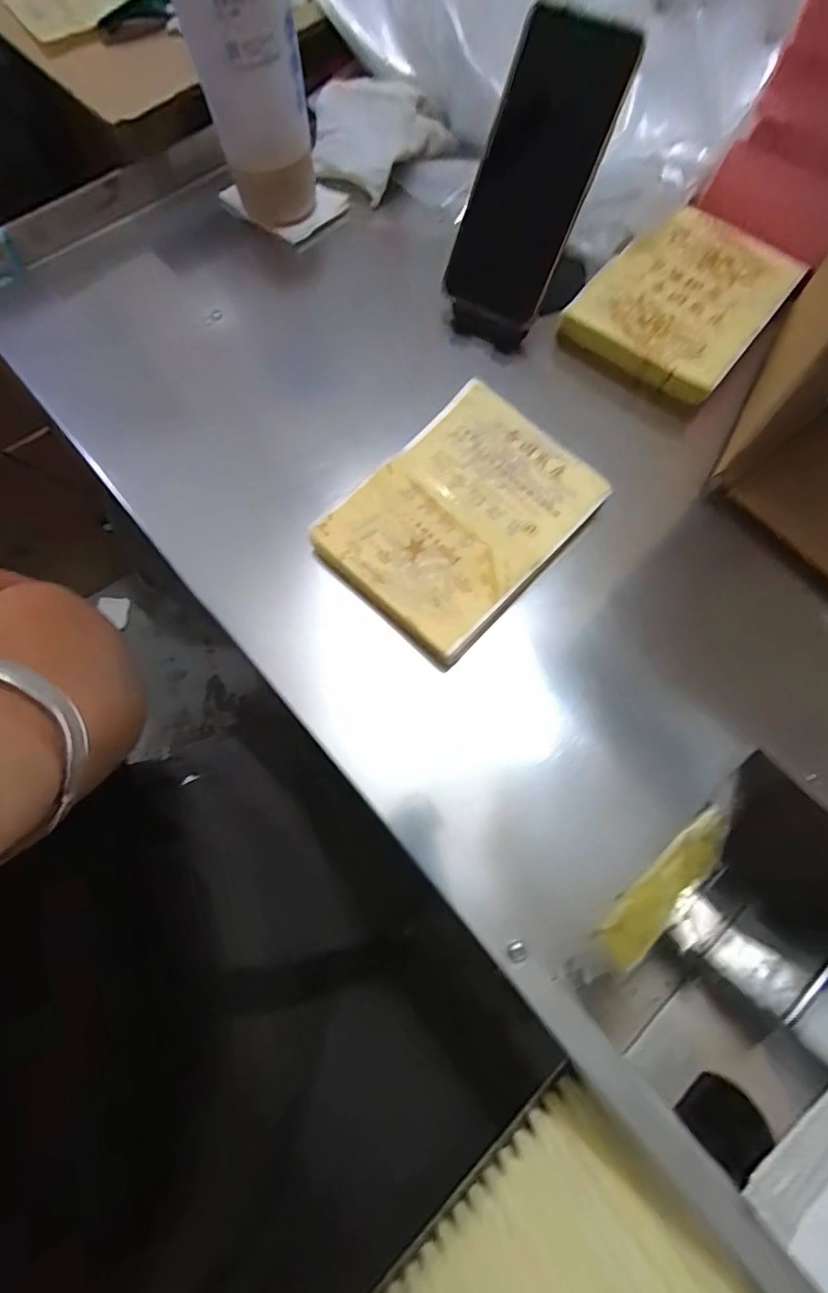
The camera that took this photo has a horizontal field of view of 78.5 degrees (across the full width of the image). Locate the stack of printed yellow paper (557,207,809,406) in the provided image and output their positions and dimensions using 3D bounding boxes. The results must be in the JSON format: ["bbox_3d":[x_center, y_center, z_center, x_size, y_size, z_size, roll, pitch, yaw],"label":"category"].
[{"bbox_3d":[0.205,-0.264,0.390,0.120,0.023,0.166,37,74,12],"label":"stack of printed yellow paper"}]

